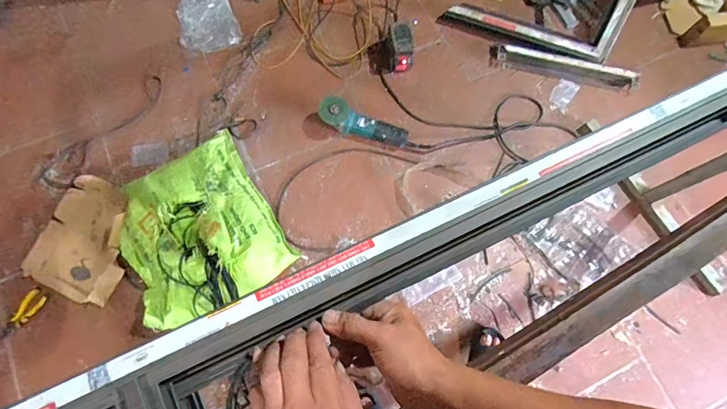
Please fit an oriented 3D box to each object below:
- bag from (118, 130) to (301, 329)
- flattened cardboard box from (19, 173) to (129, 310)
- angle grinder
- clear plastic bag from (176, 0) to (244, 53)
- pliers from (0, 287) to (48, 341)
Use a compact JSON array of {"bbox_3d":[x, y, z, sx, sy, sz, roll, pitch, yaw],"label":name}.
[{"bbox_3d":[-0.489,0.070,1.283,0.423,0.105,0.486,-31,77,-10],"label":"bag"},{"bbox_3d":[-0.811,0.101,1.298,0.284,0.031,0.334,23,74,5],"label":"flattened cardboard box"},{"bbox_3d":[-0.001,-0.251,1.395,0.291,0.091,0.087,22,74,5],"label":"angle grinder"},{"bbox_3d":[-0.577,-0.721,1.548,0.201,0.061,0.385,-18,75,-7],"label":"clear plastic bag"},{"bbox_3d":[-0.969,0.312,1.235,0.060,0.013,0.157,39,76,9],"label":"pliers"}]

